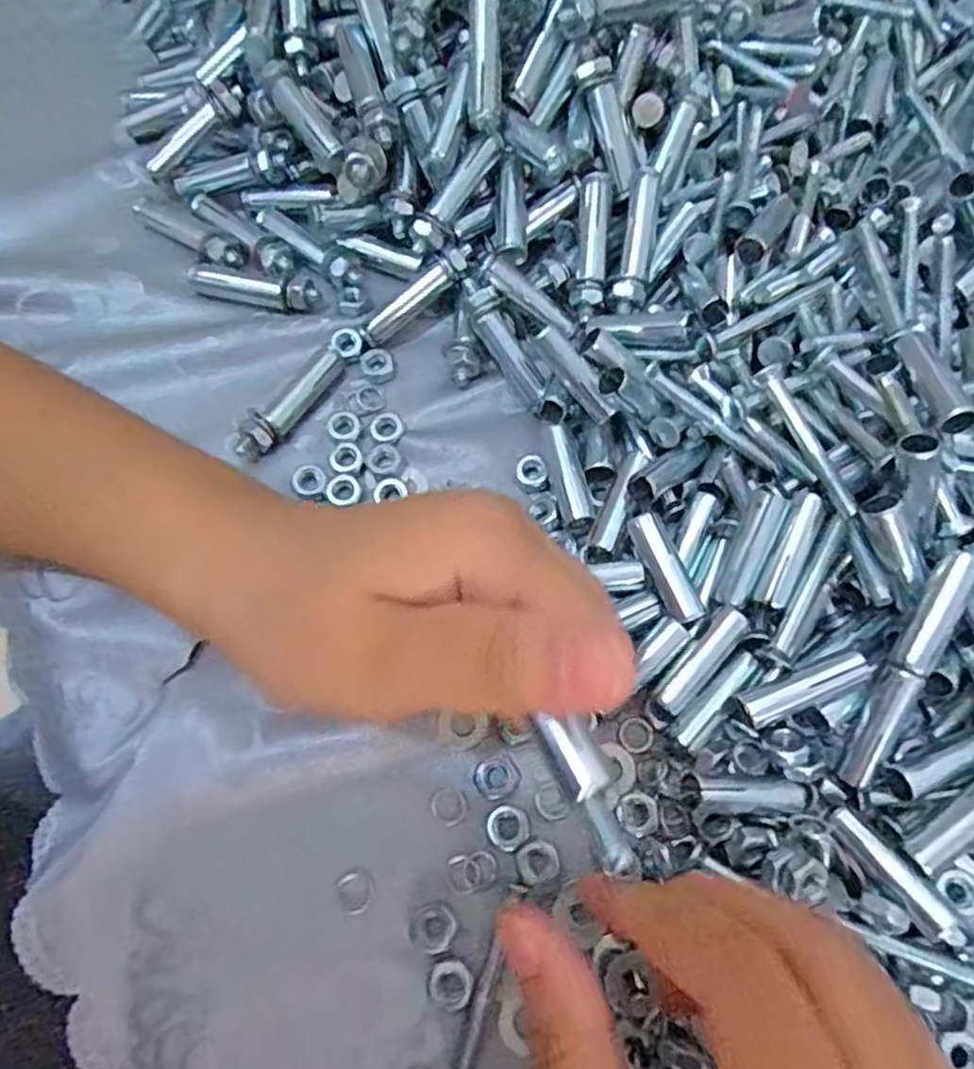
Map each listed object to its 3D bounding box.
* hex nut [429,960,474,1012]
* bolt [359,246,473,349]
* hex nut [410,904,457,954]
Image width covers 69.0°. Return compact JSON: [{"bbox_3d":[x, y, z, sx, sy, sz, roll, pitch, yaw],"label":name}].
[{"bbox_3d":[-0.011,0.133,0.208,0.013,0.004,0.013,23,71,8],"label":"hex nut"},{"bbox_3d":[-0.028,-0.095,0.284,0.054,0.010,0.009,-40,74,5],"label":"bolt"},{"bbox_3d":[-0.016,0.119,0.214,0.013,0.004,0.013,38,74,13],"label":"hex nut"}]

